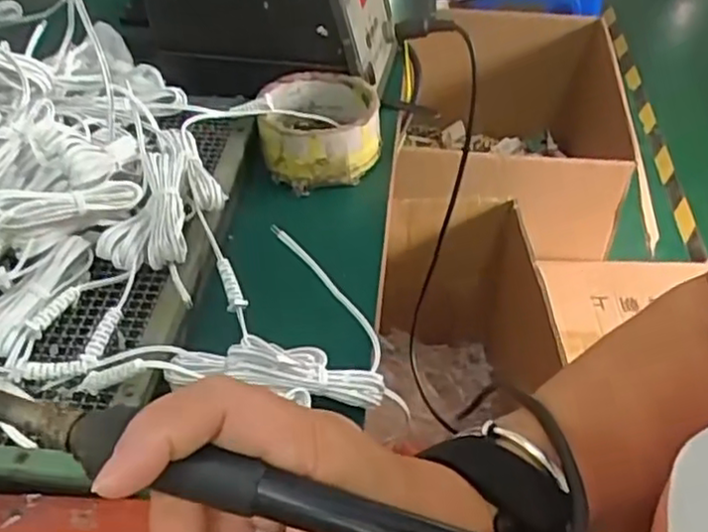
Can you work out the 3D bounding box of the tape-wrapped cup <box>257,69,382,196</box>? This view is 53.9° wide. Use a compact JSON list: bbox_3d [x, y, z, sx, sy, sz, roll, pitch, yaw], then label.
[{"bbox_3d":[-0.023,-0.092,0.475,0.079,0.049,0.083,-5,44,-5],"label":"tape-wrapped cup"}]

